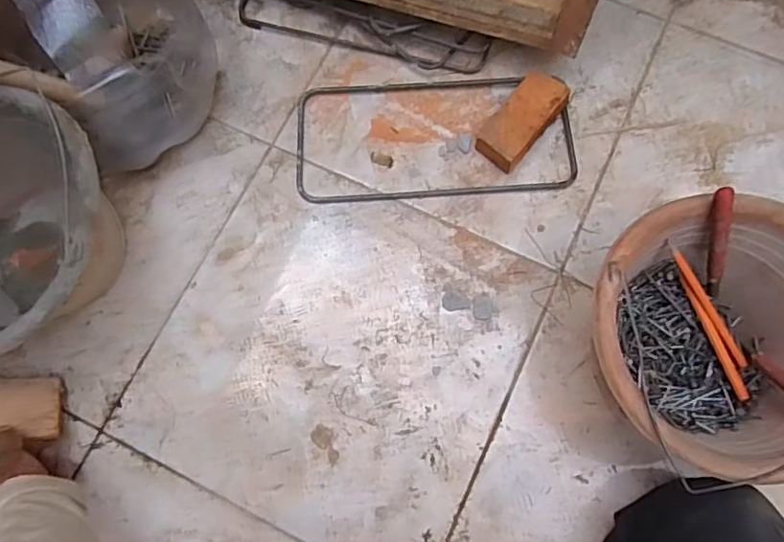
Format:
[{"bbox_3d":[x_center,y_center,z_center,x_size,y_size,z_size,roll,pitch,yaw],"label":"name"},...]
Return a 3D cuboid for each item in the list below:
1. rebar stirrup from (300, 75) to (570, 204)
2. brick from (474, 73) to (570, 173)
[{"bbox_3d":[0.053,-0.173,0.744,0.356,0.011,0.171,-5,75,0],"label":"rebar stirrup"},{"bbox_3d":[0.165,-0.191,0.720,0.062,0.047,0.126,38,79,11],"label":"brick"}]

